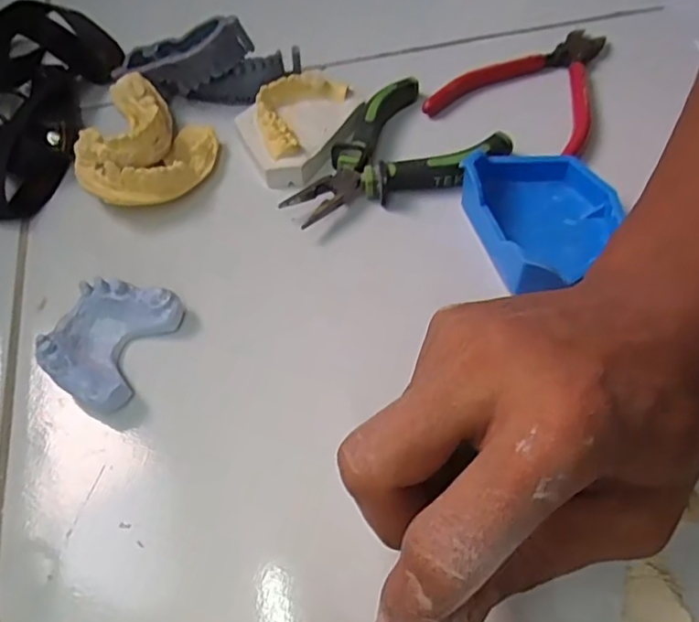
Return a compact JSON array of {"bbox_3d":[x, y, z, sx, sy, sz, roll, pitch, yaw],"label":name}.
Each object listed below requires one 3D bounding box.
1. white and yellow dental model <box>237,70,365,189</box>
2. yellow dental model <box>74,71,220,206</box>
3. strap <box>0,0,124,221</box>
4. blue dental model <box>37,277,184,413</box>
[{"bbox_3d":[-0.023,-0.099,0.328,0.064,0.022,0.053,-25,59,-14],"label":"white and yellow dental model"},{"bbox_3d":[-0.106,-0.086,0.317,0.065,0.033,0.072,19,59,14],"label":"yellow dental model"},{"bbox_3d":[-0.180,-0.127,0.356,0.102,0.028,0.153,-29,60,-16],"label":"strap"},{"bbox_3d":[-0.103,0.012,0.264,0.044,0.020,0.056,20,59,15],"label":"blue dental model"}]

